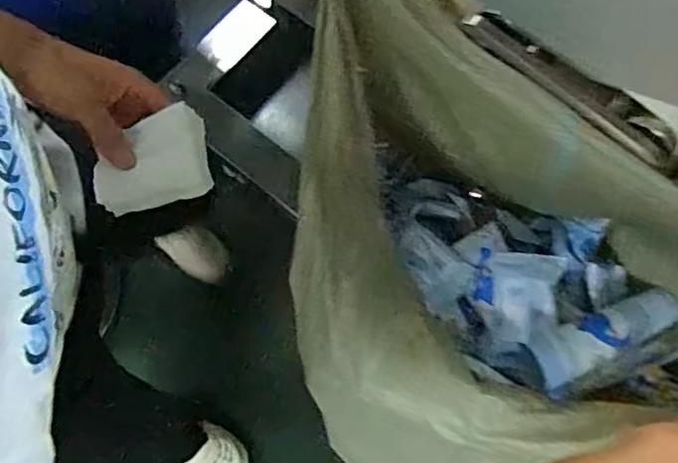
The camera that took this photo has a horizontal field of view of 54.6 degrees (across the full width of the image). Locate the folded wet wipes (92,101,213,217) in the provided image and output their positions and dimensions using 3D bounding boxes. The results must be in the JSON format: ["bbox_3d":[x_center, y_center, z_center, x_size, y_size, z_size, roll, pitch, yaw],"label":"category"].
[{"bbox_3d":[-0.164,-0.061,0.572,0.099,0.009,0.077,-15,94,-5],"label":"folded wet wipes"}]

